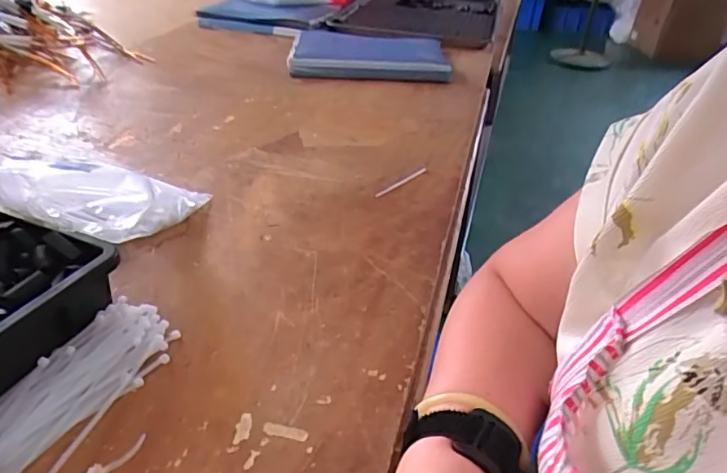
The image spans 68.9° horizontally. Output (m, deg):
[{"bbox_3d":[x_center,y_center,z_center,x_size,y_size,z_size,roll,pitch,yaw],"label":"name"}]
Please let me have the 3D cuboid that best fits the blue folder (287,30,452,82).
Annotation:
[{"bbox_3d":[0.013,-0.376,1.089,0.312,0.027,0.240,1,35,-3],"label":"blue folder"}]

